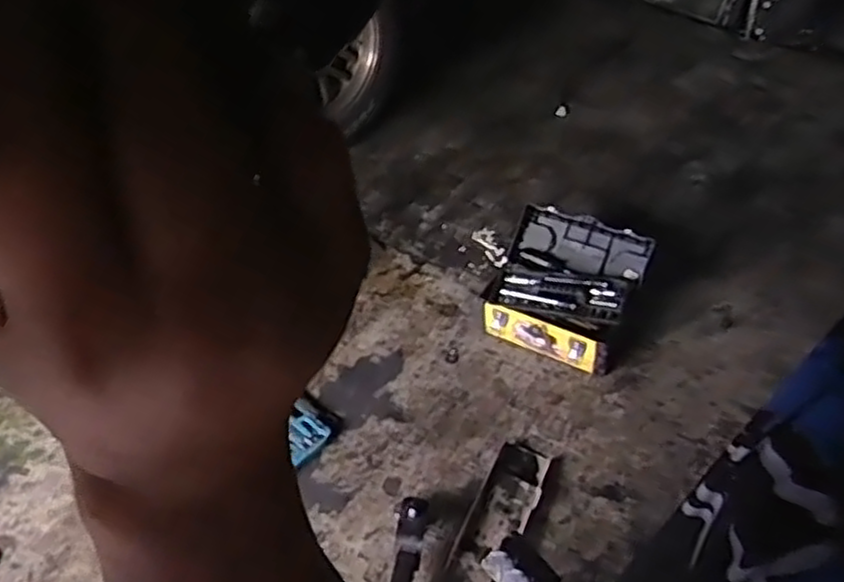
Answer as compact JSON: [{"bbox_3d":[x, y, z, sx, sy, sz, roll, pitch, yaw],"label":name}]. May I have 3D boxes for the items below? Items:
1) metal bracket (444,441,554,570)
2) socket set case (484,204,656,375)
[{"bbox_3d":[0.177,0.456,1.576,0.119,0.034,0.308,17,49,21],"label":"metal bracket"},{"bbox_3d":[0.361,-0.016,1.880,0.356,0.174,0.338,19,50,23],"label":"socket set case"}]

